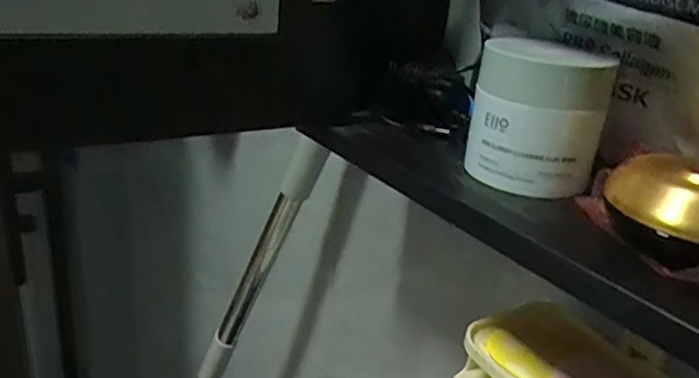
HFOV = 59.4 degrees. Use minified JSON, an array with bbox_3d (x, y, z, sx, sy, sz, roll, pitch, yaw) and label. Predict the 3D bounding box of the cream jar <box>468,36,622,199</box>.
[{"bbox_3d":[0.106,-0.042,0.346,0.069,0.071,0.064,14,25,19],"label":"cream jar"}]

